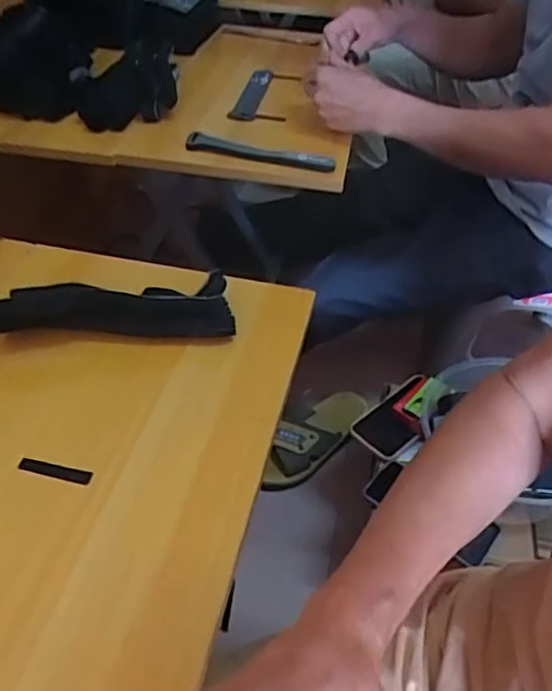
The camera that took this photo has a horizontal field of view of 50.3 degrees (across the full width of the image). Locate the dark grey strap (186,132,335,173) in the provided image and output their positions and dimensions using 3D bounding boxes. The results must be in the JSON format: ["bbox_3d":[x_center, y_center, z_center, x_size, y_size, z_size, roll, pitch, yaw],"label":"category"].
[{"bbox_3d":[-0.023,-0.243,0.742,0.191,0.017,0.023,12,44,9],"label":"dark grey strap"}]

